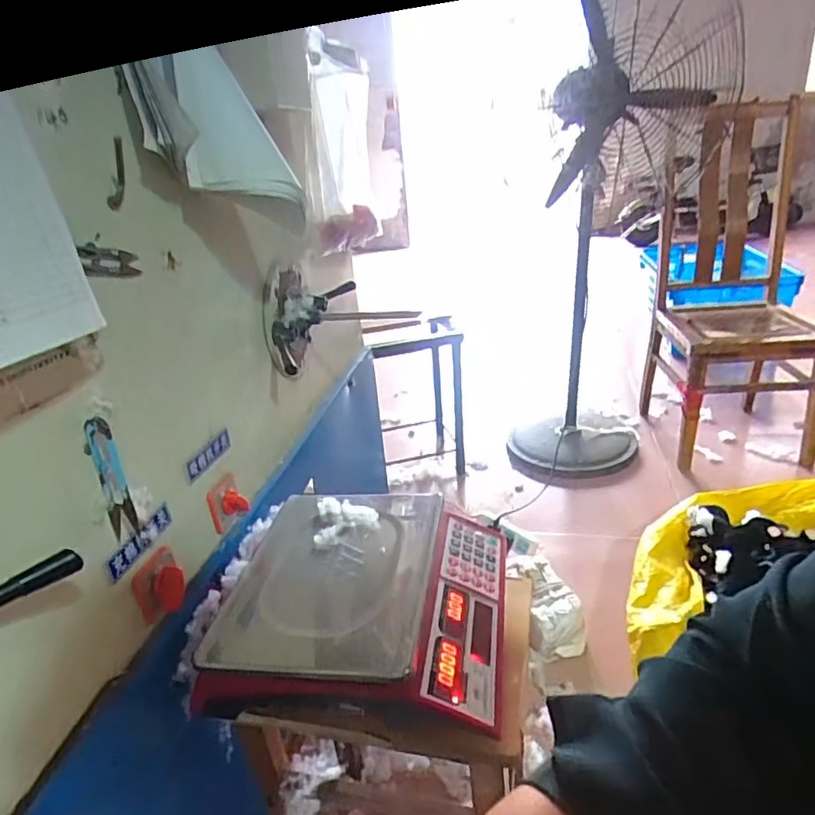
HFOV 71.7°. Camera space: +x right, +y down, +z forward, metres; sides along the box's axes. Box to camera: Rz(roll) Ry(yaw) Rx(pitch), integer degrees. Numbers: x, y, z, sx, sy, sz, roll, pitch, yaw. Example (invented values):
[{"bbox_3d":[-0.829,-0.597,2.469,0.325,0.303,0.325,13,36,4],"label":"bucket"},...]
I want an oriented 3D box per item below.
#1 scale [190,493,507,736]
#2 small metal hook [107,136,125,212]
[{"bbox_3d":[-0.051,0.222,0.680,0.332,0.096,0.288,-2,25,7],"label":"scale"},{"bbox_3d":[-0.266,-0.215,0.521,0.008,0.069,0.021,27,32,8],"label":"small metal hook"}]

